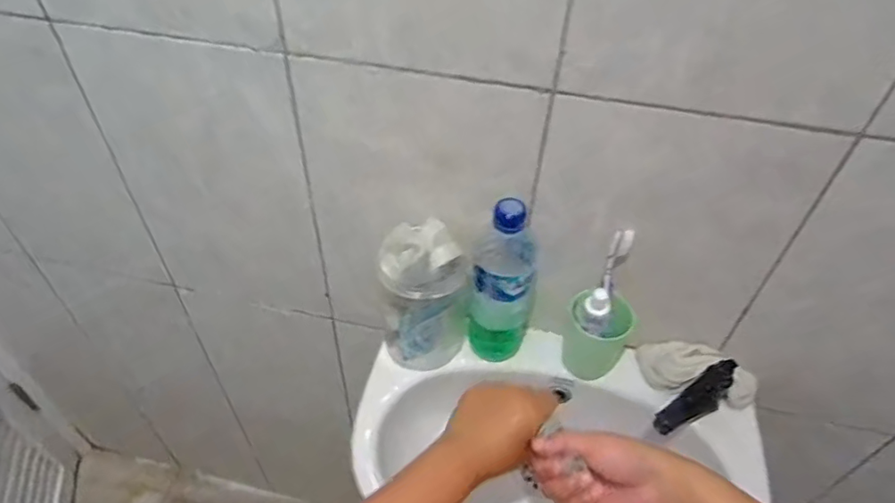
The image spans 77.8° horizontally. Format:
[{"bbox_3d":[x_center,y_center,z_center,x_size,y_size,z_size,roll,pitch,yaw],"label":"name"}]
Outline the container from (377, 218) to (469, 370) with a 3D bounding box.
[{"bbox_3d":[-0.027,0.058,0.623,0.099,0.182,0.075,3,45,0],"label":"container"}]

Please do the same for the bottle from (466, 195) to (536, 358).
[{"bbox_3d":[0.062,0.038,0.609,0.070,0.229,0.074,10,46,7],"label":"bottle"}]

